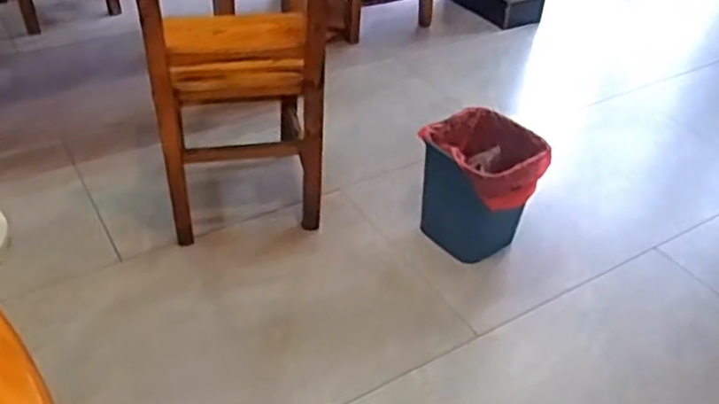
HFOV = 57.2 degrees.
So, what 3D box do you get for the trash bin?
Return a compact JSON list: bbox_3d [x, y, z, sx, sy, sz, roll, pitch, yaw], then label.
[{"bbox_3d":[0.299,-0.041,1.636,0.260,0.282,0.259,-30,49,-35],"label":"trash bin"}]

